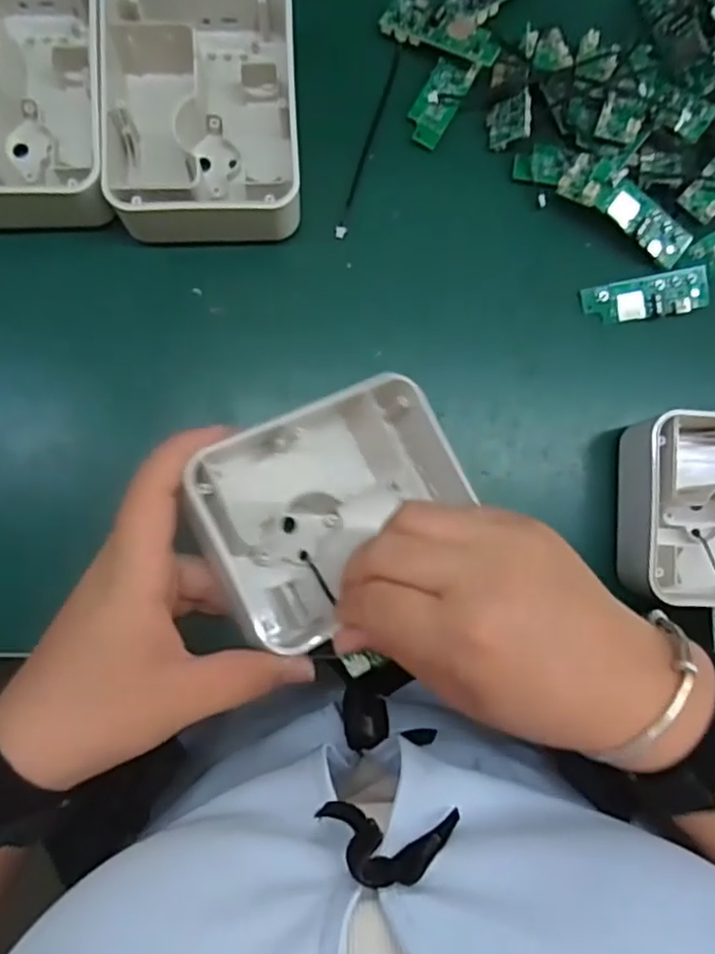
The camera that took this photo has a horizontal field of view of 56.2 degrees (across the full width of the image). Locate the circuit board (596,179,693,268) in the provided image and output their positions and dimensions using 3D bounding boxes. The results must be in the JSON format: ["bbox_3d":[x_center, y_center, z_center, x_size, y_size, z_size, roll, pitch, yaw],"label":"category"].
[{"bbox_3d":[0.163,-0.144,0.380,0.060,0.004,0.023,30,98,-12],"label":"circuit board"}]

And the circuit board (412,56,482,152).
[{"bbox_3d":[0.048,-0.217,0.389,0.023,0.007,0.052,26,84,0],"label":"circuit board"}]

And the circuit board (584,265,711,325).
[{"bbox_3d":[0.167,-0.104,0.385,0.070,0.007,0.024,-11,85,-4],"label":"circuit board"}]

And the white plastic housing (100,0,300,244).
[{"bbox_3d":[-0.083,-0.197,0.363,0.099,0.043,0.139,-2,84,-3],"label":"white plastic housing"}]

